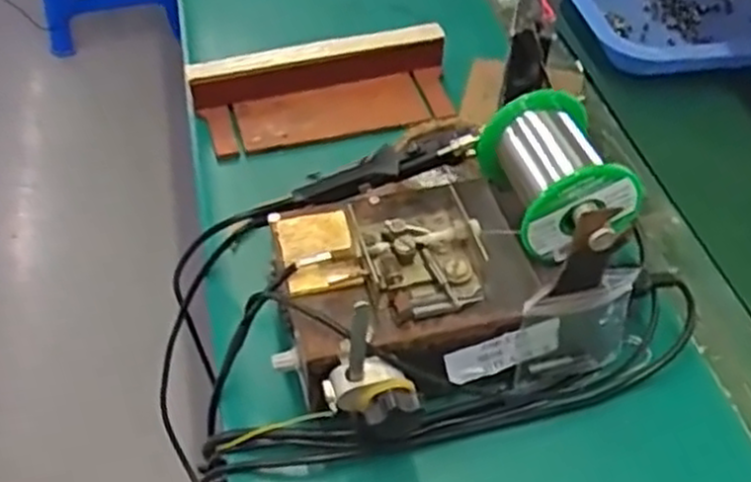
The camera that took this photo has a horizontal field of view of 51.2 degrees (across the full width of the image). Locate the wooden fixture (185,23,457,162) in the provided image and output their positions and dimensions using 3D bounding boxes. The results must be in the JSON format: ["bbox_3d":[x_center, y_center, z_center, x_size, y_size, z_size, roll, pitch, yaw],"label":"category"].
[{"bbox_3d":[-0.038,-0.119,0.647,0.216,0.059,0.076,-12,50,-12],"label":"wooden fixture"}]

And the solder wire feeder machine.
[{"bbox_3d":[0.047,0.016,0.459,0.207,0.130,0.134,-18,51,-18],"label":"solder wire feeder machine"}]

